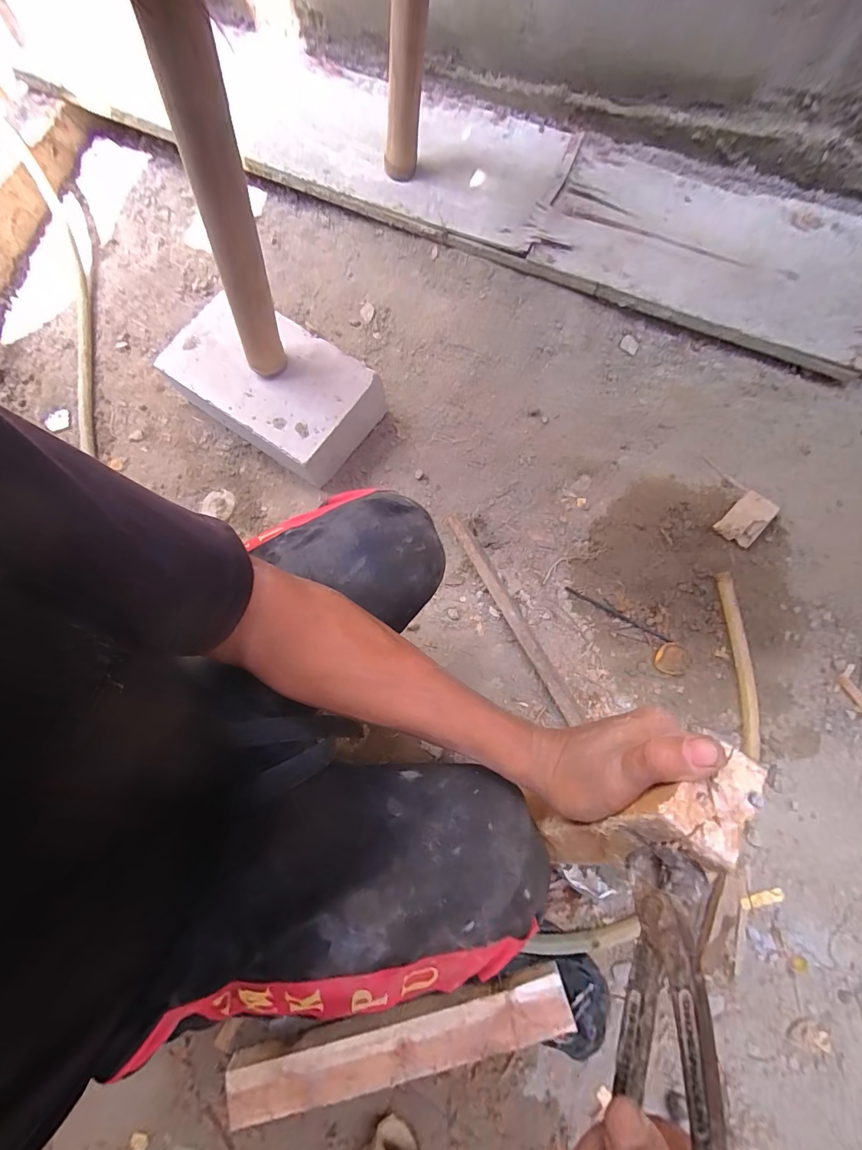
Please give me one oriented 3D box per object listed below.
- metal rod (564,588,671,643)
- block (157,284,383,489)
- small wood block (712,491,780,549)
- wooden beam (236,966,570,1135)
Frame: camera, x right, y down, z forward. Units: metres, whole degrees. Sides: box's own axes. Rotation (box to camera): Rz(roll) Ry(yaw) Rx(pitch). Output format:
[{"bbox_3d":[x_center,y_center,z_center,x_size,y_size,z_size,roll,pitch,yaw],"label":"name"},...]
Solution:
[{"bbox_3d":[0.293,0.063,0.687,0.172,0.004,0.009,28,76,9],"label":"metal rod"},{"bbox_3d":[-0.273,-0.324,0.754,0.339,0.100,0.196,32,77,10],"label":"block"},{"bbox_3d":[0.516,-0.091,0.715,0.058,0.022,0.090,43,79,13],"label":"small wood block"},{"bbox_3d":[-0.035,0.561,0.526,0.402,0.043,0.066,-14,74,-2],"label":"wooden beam"}]

